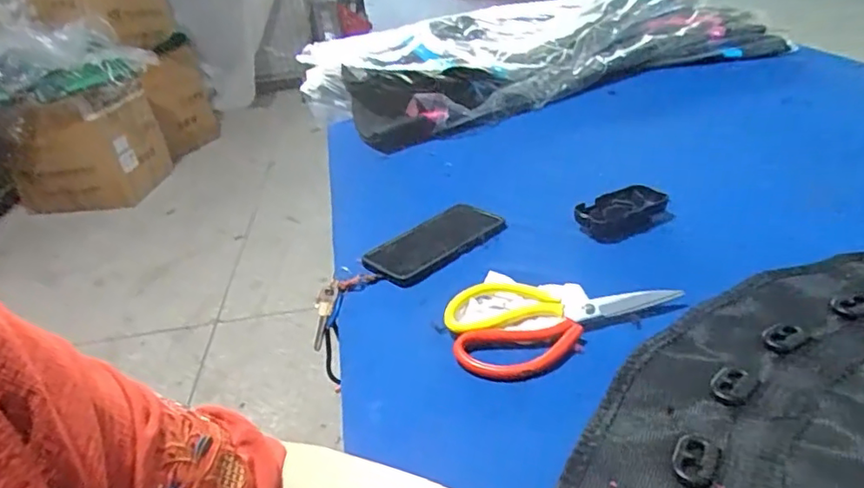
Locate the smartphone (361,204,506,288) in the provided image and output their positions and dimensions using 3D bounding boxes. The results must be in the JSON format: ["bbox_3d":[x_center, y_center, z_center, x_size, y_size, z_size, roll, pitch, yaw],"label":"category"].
[{"bbox_3d":[0.002,-0.003,0.667,0.162,0.010,0.080,-29,37,-35],"label":"smartphone"}]

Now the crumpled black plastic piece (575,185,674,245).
[{"bbox_3d":[0.218,-0.035,0.674,0.102,0.029,0.055,-19,32,-22],"label":"crumpled black plastic piece"}]

